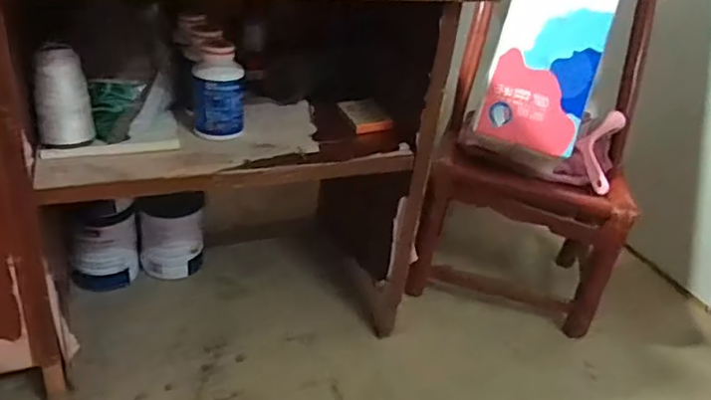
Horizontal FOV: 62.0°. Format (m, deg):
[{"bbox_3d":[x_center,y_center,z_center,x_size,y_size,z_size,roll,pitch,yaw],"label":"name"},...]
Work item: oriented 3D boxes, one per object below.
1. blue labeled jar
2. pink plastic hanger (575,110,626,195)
[{"bbox_3d":[-0.203,-0.160,0.880,0.073,0.131,0.059,0,32,-10],"label":"blue labeled jar"},{"bbox_3d":[0.451,-0.090,1.102,0.069,0.026,0.161,13,74,14],"label":"pink plastic hanger"}]

